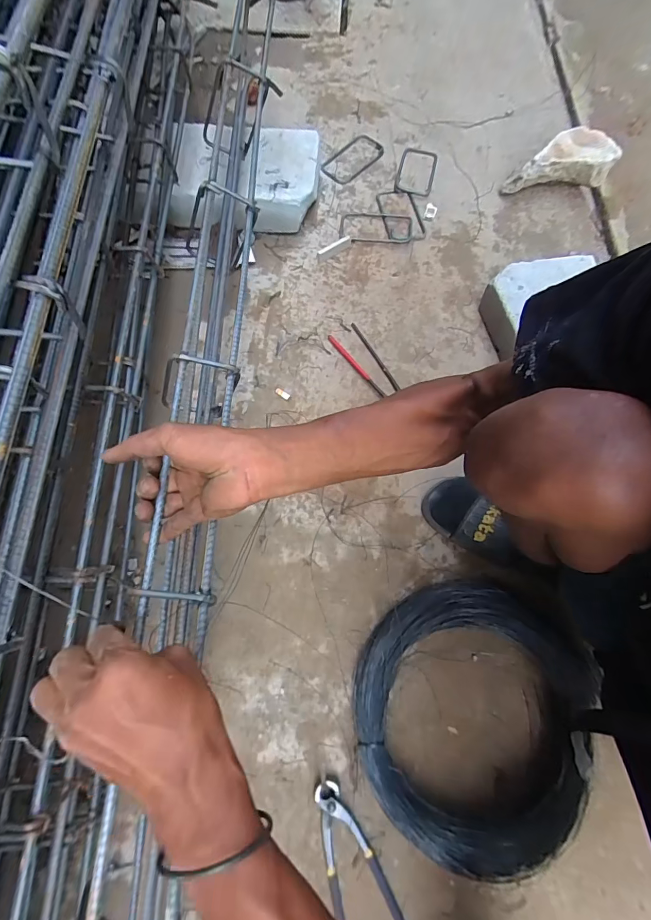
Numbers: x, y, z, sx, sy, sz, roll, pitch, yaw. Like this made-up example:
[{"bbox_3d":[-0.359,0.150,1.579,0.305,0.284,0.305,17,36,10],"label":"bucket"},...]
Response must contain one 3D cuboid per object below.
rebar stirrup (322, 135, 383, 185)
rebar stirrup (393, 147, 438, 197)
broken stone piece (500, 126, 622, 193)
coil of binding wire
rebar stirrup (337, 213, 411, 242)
[{"bbox_3d":[0.065,-0.667,0.892,0.157,0.010,0.083,-42,78,-14],"label":"rebar stirrup"},{"bbox_3d":[0.199,-0.633,0.884,0.078,0.013,0.139,14,72,3],"label":"rebar stirrup"},{"bbox_3d":[0.474,-0.586,0.823,0.196,0.102,0.082,-18,73,-7],"label":"broken stone piece"},{"bbox_3d":[0.189,0.322,0.529,0.292,0.070,0.319,1,72,-2],"label":"coil of binding wire"},{"bbox_3d":[0.103,-0.475,0.821,0.147,0.008,0.077,4,71,0],"label":"rebar stirrup"}]

